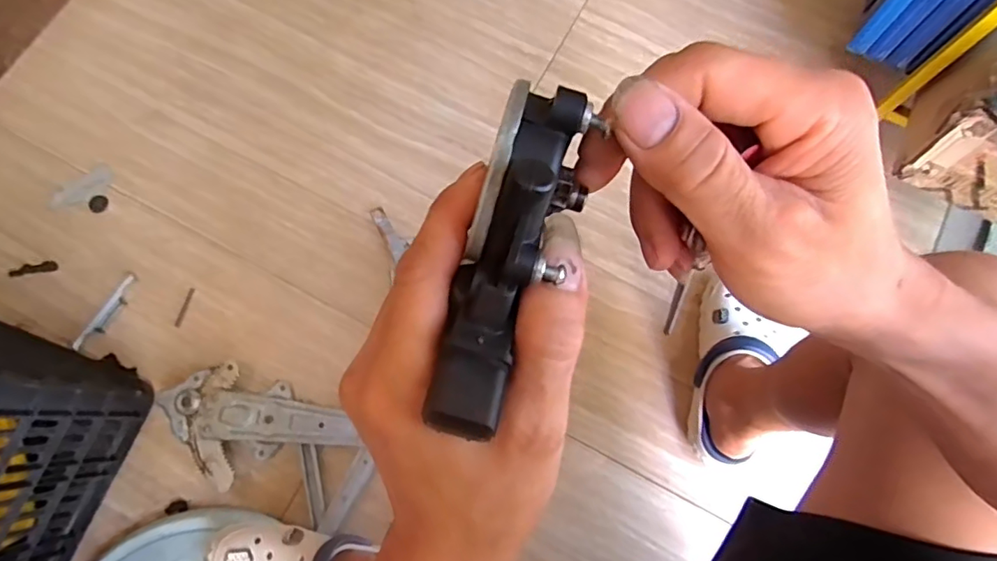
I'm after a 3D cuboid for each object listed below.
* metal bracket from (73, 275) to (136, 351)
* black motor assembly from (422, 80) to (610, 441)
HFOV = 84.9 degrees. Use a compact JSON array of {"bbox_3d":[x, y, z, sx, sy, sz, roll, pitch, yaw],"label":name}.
[{"bbox_3d":[-0.565,0.046,0.786,0.023,0.011,0.120,28,78,7],"label":"metal bracket"},{"bbox_3d":[0.005,-0.006,0.176,0.030,0.034,0.104,17,88,4],"label":"black motor assembly"}]

